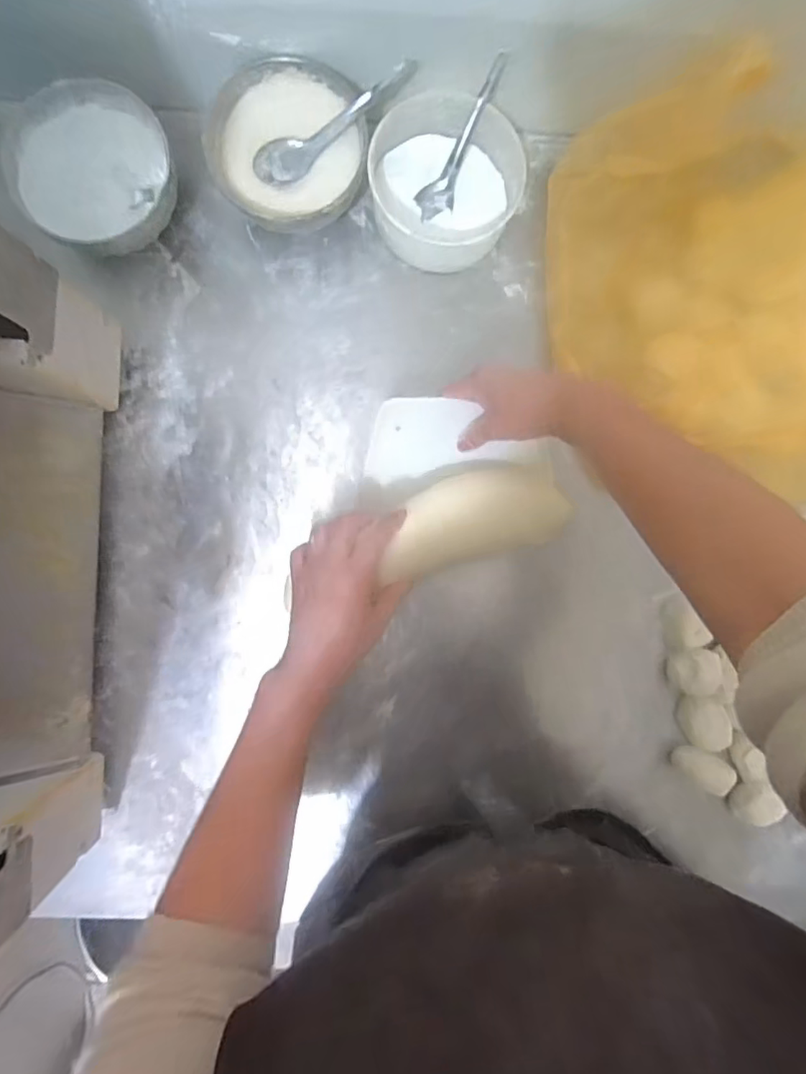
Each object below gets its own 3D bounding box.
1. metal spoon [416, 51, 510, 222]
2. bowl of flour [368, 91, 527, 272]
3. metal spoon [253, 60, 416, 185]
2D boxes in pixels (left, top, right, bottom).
[{"bbox_3d":[0.055,-0.363,0.504,0.031,0.017,0.137,31,120,-2],"label":"metal spoon"},{"bbox_3d":[0.032,-0.327,0.512,0.124,0.059,0.123,0,90,-2],"label":"bowl of flour"},{"bbox_3d":[-0.060,-0.362,0.480,0.157,0.017,0.033,-26,91,13],"label":"metal spoon"}]

